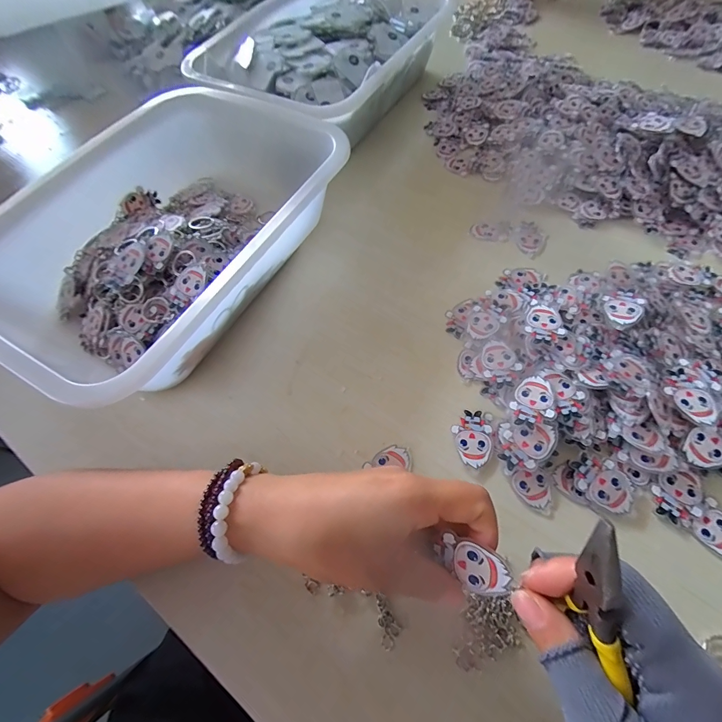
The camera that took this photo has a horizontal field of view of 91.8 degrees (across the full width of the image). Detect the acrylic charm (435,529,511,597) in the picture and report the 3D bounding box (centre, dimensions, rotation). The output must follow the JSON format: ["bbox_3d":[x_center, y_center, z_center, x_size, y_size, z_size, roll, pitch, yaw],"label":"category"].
[{"bbox_3d":[0.058,0.107,0.184,0.038,0.004,0.025,30,109,29],"label":"acrylic charm"}]

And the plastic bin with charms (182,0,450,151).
[{"bbox_3d":[-0.038,-0.424,0.485,0.257,0.077,0.360,21,65,14],"label":"plastic bin with charms"}]

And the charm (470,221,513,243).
[{"bbox_3d":[0.141,-0.141,0.380,0.041,0.004,0.029,12,63,9],"label":"charm"}]

